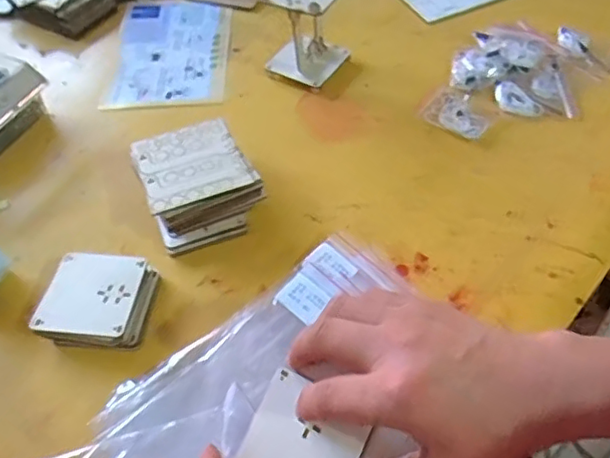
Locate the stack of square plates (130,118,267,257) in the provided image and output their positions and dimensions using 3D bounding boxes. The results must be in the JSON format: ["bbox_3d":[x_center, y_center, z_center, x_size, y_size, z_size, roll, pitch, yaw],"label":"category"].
[{"bbox_3d":[-0.098,-0.043,0.554,0.098,0.051,0.111,-22,53,-13],"label":"stack of square plates"}]

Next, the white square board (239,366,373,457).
[{"bbox_3d":[-0.002,0.133,0.365,0.070,0.005,0.070,22,85,28],"label":"white square board"}]

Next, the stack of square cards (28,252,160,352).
[{"bbox_3d":[-0.169,0.060,0.490,0.083,0.031,0.077,3,51,6],"label":"stack of square cards"}]

